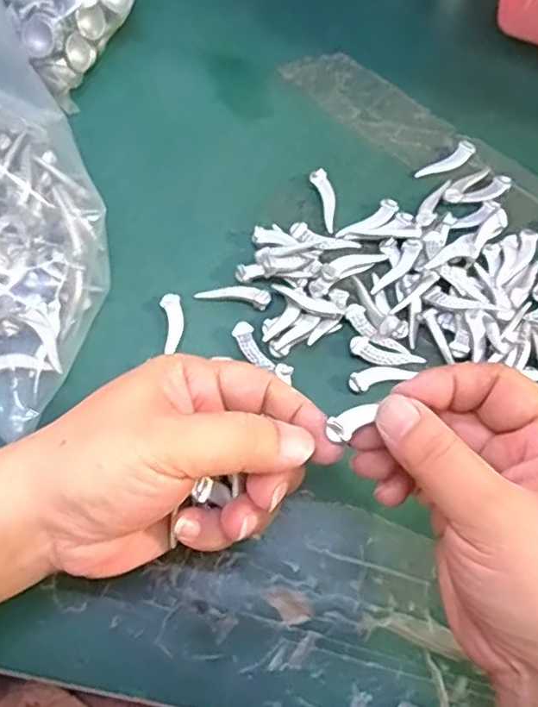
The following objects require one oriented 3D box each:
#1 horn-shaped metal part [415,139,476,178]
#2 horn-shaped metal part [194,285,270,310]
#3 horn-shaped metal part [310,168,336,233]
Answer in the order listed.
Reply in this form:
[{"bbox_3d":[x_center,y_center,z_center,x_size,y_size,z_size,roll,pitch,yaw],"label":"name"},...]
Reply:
[{"bbox_3d":[0.104,-0.112,0.362,0.038,0.007,0.011,-35,74,-15],"label":"horn-shaped metal part"},{"bbox_3d":[-0.018,-0.032,0.325,0.038,0.005,0.012,12,69,2],"label":"horn-shaped metal part"},{"bbox_3d":[0.033,-0.087,0.349,0.010,0.007,0.037,-15,70,-9],"label":"horn-shaped metal part"}]

